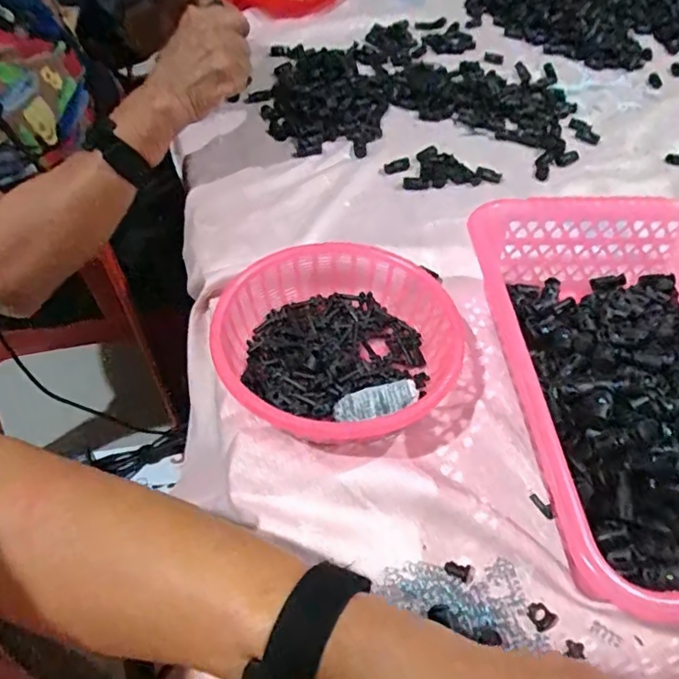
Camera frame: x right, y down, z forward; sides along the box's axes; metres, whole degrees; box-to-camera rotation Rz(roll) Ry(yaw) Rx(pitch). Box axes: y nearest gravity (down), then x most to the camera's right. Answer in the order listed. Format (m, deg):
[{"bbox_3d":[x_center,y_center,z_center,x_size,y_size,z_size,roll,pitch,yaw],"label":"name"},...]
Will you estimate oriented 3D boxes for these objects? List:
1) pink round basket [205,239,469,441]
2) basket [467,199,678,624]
[{"bbox_3d":[0.000,0.003,0.401,0.166,0.050,0.172,1,50,-1],"label":"pink round basket"},{"bbox_3d":[0.217,0.029,0.374,0.199,0.071,0.307,-1,50,-3],"label":"basket"}]

